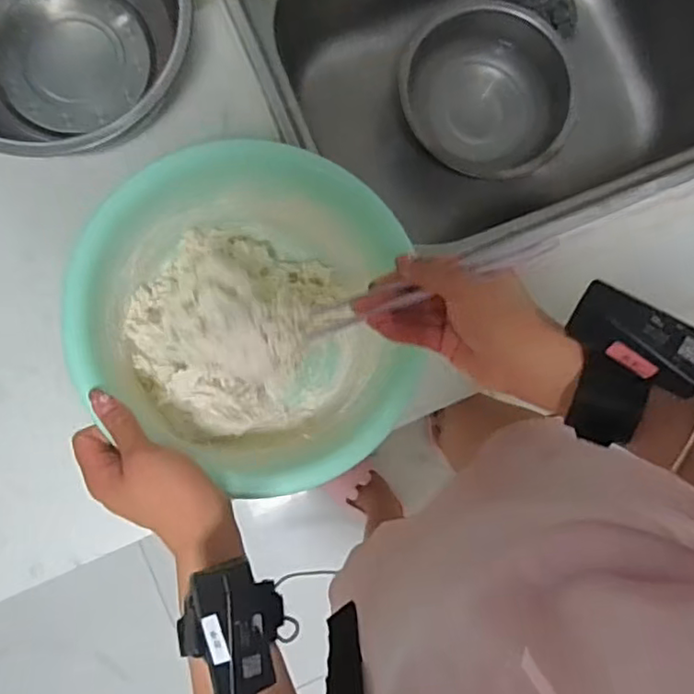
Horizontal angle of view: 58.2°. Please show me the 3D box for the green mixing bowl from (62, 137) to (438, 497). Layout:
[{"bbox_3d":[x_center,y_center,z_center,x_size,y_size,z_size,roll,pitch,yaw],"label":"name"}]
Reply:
[{"bbox_3d":[-0.068,-0.029,0.492,0.245,0.124,0.234,0,87,-5],"label":"green mixing bowl"}]

